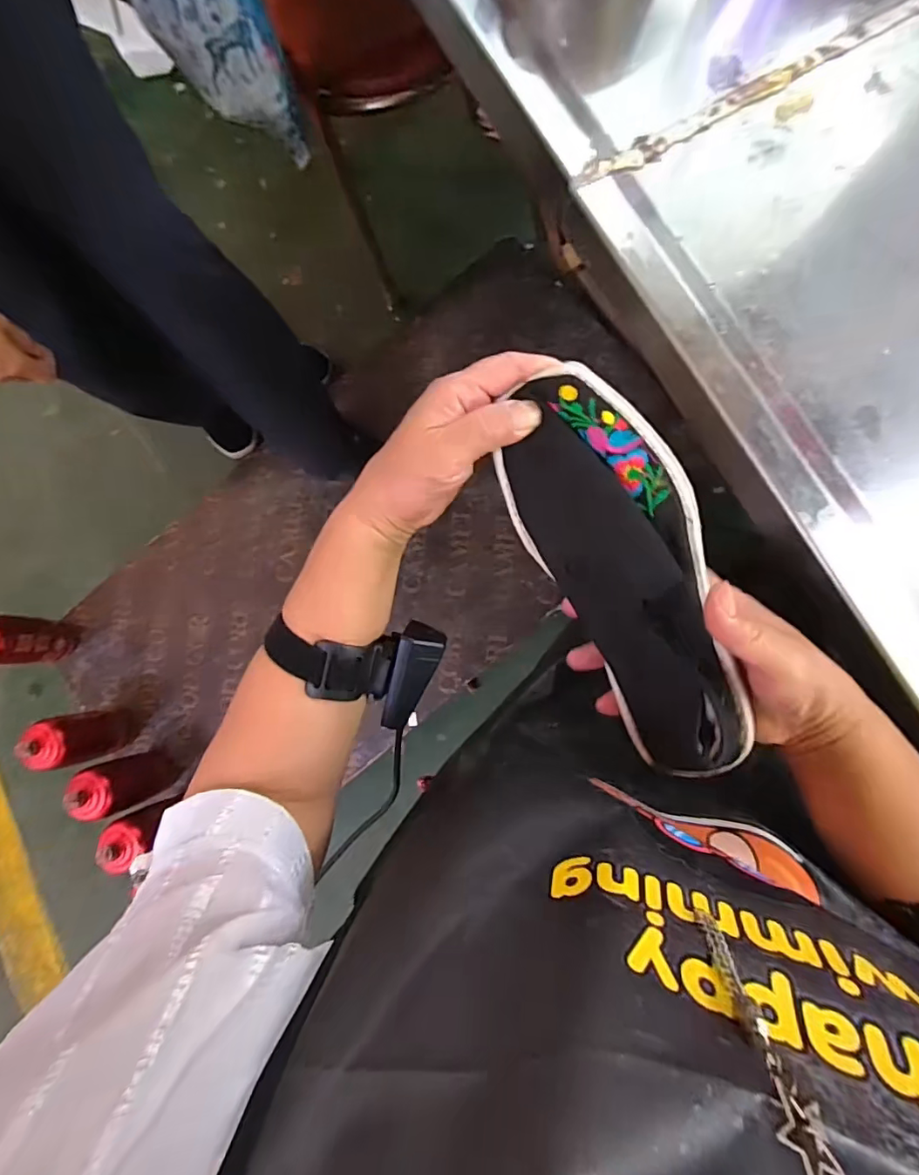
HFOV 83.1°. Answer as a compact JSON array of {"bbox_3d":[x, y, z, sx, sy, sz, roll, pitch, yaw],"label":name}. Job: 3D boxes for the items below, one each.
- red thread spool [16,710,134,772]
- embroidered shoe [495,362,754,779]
[{"bbox_3d":[-0.640,0.257,0.891,0.084,0.173,0.078,-1,83,7],"label":"red thread spool"},{"bbox_3d":[0.093,-0.008,0.282,0.082,0.054,0.222,-23,91,3],"label":"embroidered shoe"}]

